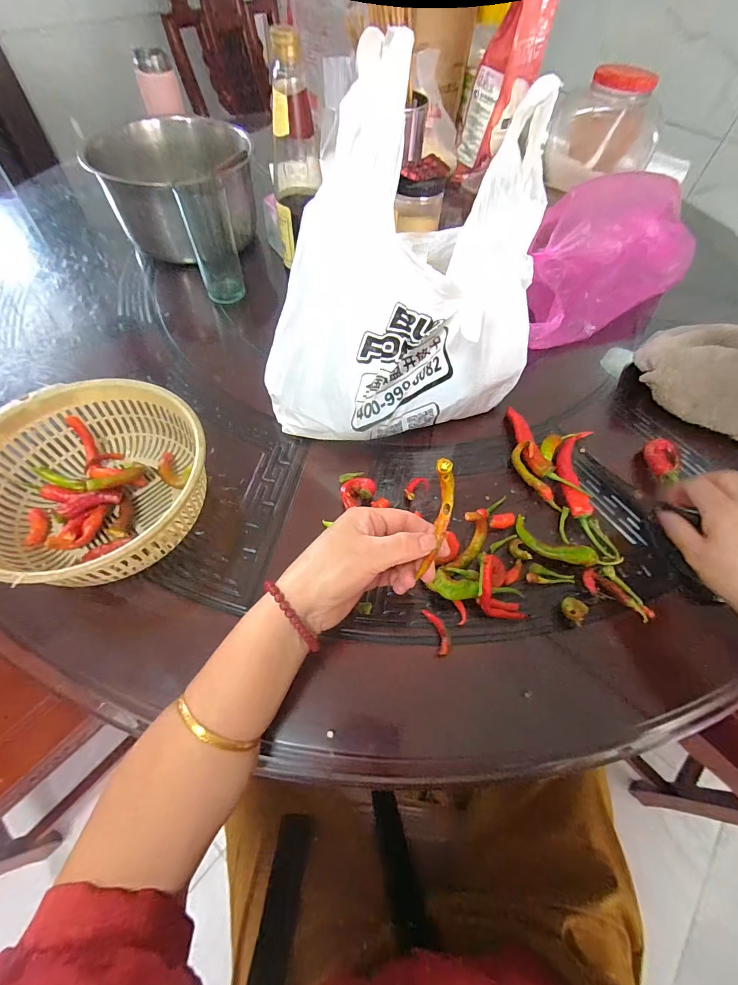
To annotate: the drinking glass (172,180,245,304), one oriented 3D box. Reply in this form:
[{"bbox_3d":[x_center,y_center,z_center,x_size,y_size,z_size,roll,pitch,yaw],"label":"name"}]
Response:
[{"bbox_3d":[-0.203,-0.326,0.514,0.057,0.125,0.064,-11,60,-10],"label":"drinking glass"}]

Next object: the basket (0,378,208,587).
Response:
[{"bbox_3d":[-0.237,-0.004,0.353,0.183,0.083,0.187,1,59,-2],"label":"basket"}]

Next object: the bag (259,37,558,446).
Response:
[{"bbox_3d":[0.033,-0.183,0.366,0.273,0.256,0.138,-20,62,-14],"label":"bag"}]

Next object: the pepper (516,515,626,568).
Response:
[{"bbox_3d":[0.187,0.051,0.368,0.098,0.013,0.031,26,61,12],"label":"pepper"}]

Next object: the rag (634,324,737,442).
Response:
[{"bbox_3d":[0.446,-0.125,0.469,0.234,0.065,0.145,34,63,16],"label":"rag"}]

